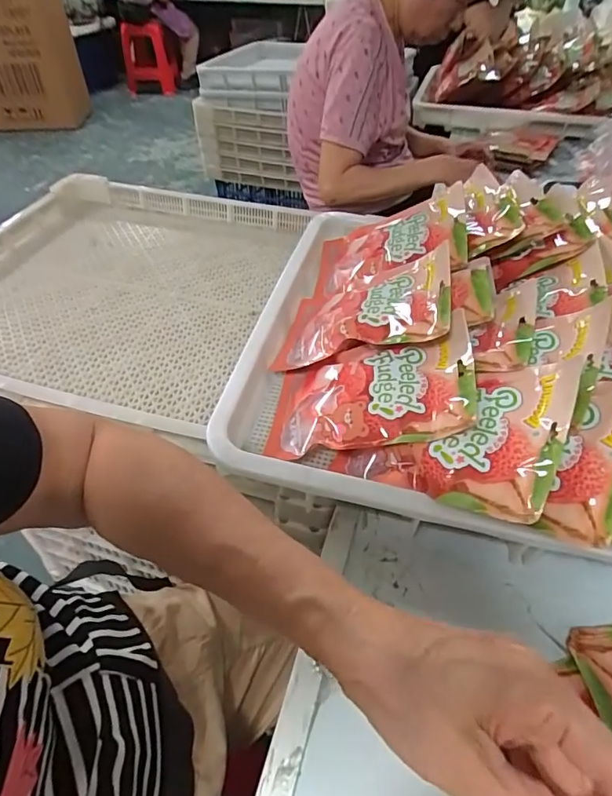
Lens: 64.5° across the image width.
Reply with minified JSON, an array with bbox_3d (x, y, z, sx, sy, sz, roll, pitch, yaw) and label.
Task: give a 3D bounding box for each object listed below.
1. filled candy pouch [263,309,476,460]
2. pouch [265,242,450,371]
[{"bbox_3d":[0.057,-0.004,0.496,0.215,0.025,0.136,-13,45,24],"label":"filled candy pouch"},{"bbox_3d":[0.063,-0.102,0.563,0.204,0.023,0.148,-13,40,28],"label":"pouch"}]

